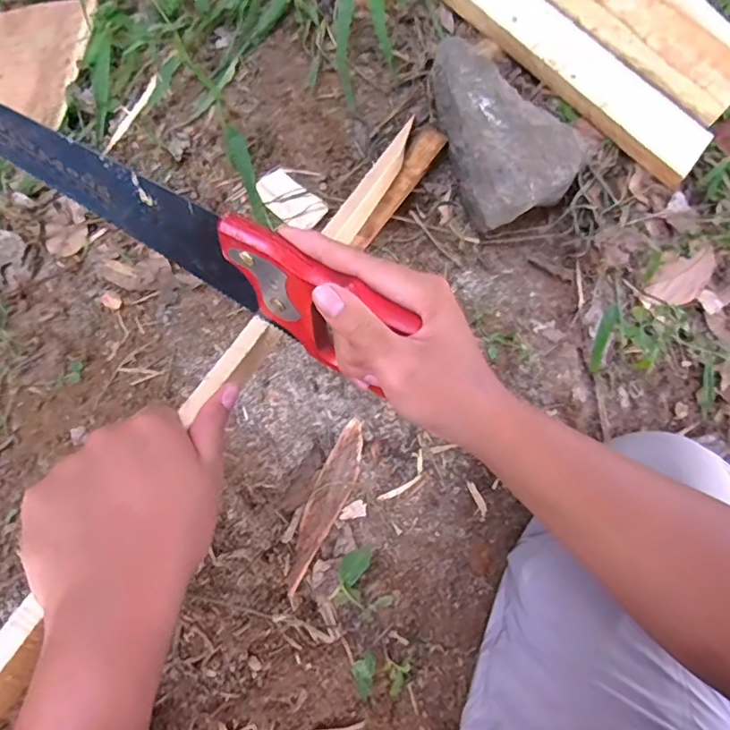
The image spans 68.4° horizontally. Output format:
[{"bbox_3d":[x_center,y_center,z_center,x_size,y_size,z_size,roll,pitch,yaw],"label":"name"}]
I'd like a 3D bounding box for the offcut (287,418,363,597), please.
[{"bbox_3d":[-0.035,0.121,0.472,0.030,0.008,0.149,29,72,-3],"label":"offcut"}]

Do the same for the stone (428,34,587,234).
[{"bbox_3d":[0.135,-0.229,0.524,0.118,0.064,0.173,-24,92,-4],"label":"stone"}]

